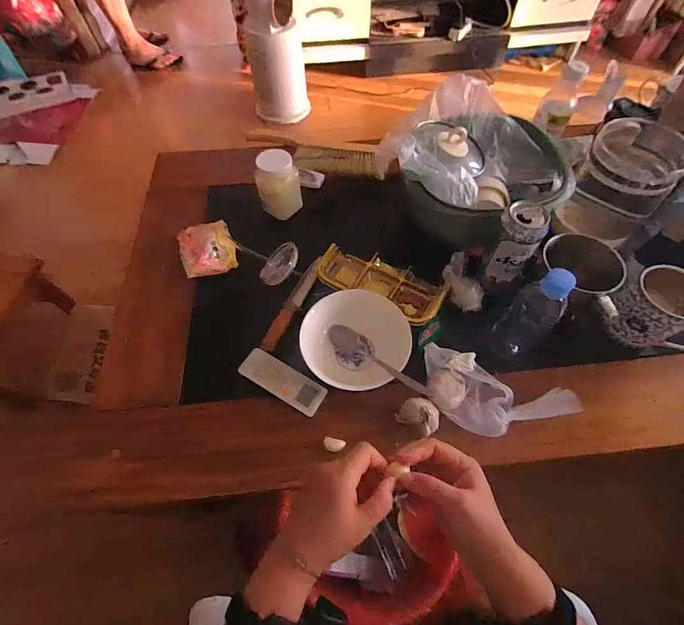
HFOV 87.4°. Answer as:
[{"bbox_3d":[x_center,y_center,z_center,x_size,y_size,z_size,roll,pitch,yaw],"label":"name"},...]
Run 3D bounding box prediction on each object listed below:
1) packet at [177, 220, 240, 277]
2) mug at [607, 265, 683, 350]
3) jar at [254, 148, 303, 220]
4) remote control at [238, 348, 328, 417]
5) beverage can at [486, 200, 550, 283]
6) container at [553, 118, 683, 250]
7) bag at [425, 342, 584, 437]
[{"bbox_3d":[-0.249,-0.121,0.663,0.100,0.030,0.114,-27,62,-15],"label":"packet"},{"bbox_3d":[0.475,0.002,0.533,0.125,0.092,0.096,32,64,18],"label":"mug"},{"bbox_3d":[-0.124,-0.241,0.681,0.065,0.111,0.069,0,58,0],"label":"jar"},{"bbox_3d":[-0.088,0.101,0.534,0.131,0.014,0.051,27,62,16],"label":"remote control"},{"bbox_3d":[0.258,-0.098,0.544,0.060,0.132,0.050,32,64,18],"label":"beverage can"},{"bbox_3d":[0.488,-0.222,0.638,0.138,0.157,0.156,28,63,16],"label":"container"},{"bbox_3d":[0.212,0.121,0.501,0.206,0.047,0.098,19,60,12],"label":"bag"}]

